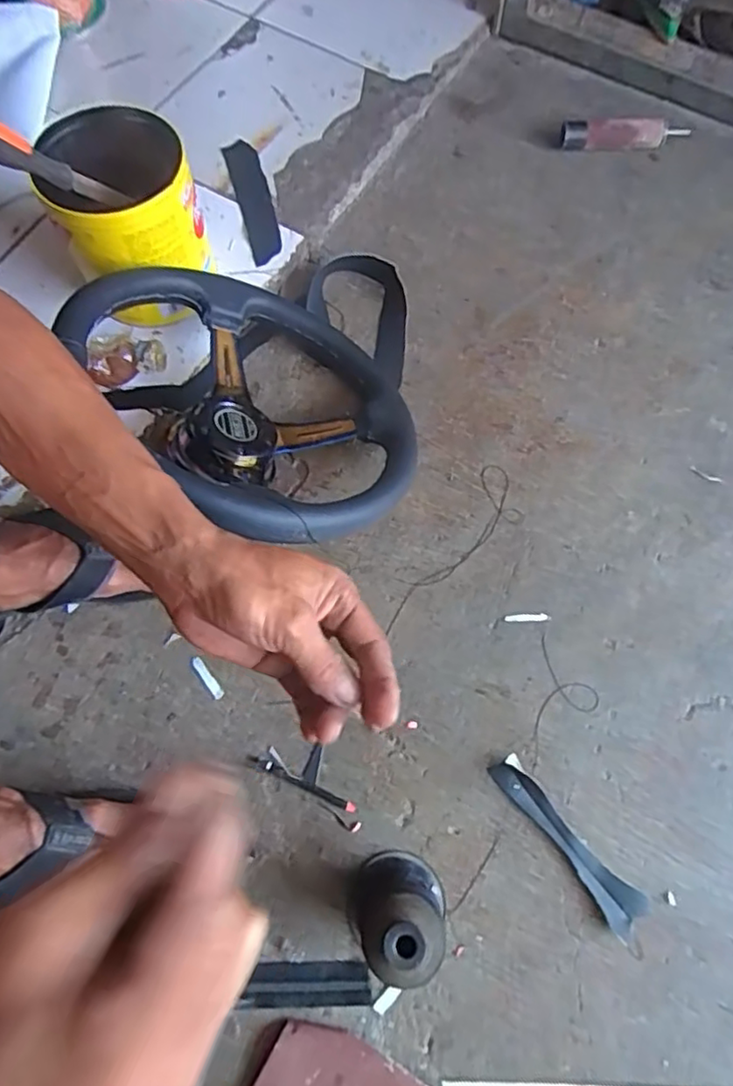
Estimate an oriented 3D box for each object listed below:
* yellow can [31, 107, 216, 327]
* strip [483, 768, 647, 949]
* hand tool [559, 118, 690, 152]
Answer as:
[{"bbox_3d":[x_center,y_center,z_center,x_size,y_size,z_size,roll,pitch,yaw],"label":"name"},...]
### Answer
[{"bbox_3d":[-0.252,-0.345,0.682,0.144,0.162,0.171,-38,75,-12],"label":"yellow can"},{"bbox_3d":[0.172,0.262,0.549,0.037,0.012,0.165,-40,75,-13],"label":"strip"},{"bbox_3d":[0.344,-0.545,0.836,0.166,0.037,0.033,1,71,1],"label":"hand tool"}]

